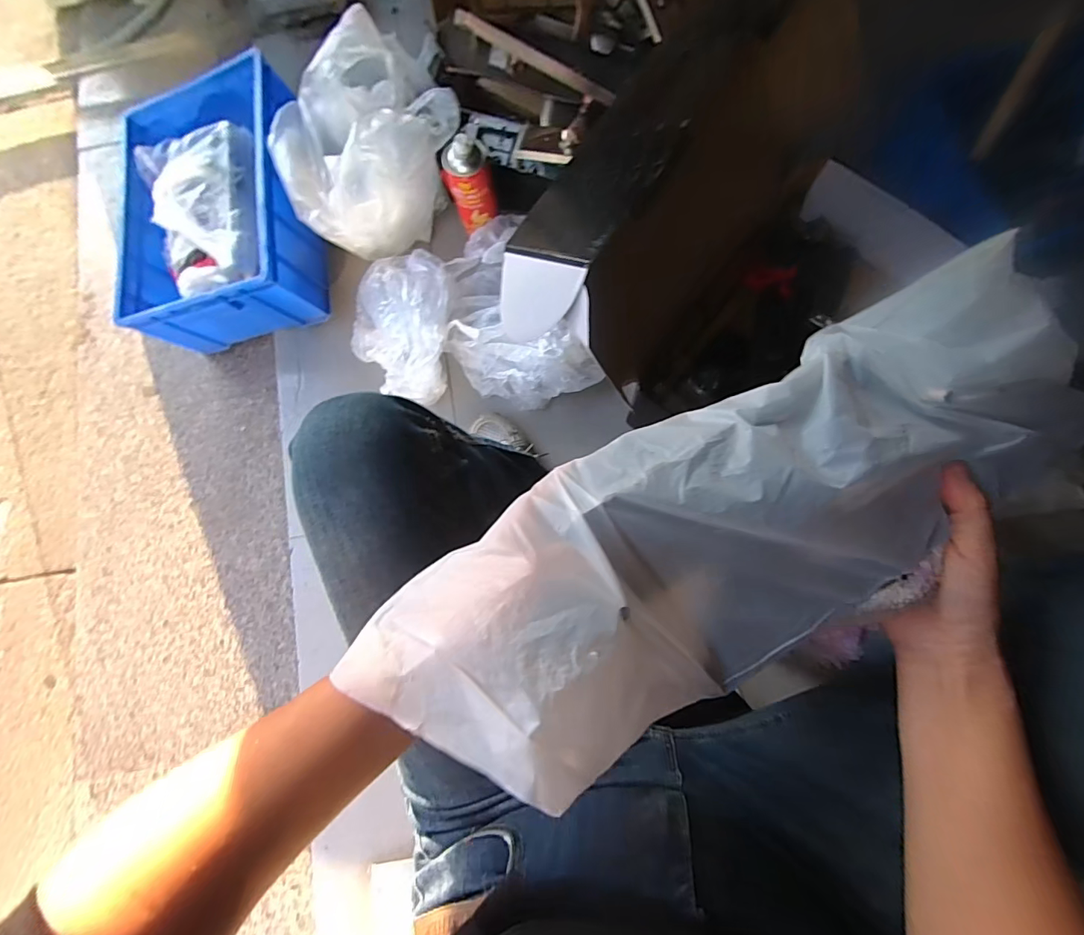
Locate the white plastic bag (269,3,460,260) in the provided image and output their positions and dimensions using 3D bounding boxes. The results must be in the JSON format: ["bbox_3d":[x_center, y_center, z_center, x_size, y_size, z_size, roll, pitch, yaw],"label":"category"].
[{"bbox_3d":[-0.282,-0.500,0.753,0.234,0.180,0.281,42,85,9],"label":"white plastic bag"}]

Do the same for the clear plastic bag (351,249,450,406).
[{"bbox_3d":[-0.229,-0.225,0.752,0.163,0.100,0.249,1,81,3],"label":"clear plastic bag"}]

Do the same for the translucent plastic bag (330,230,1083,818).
[{"bbox_3d":[0.111,0.034,0.247,0.405,0.081,0.150,-25,80,-12],"label":"translucent plastic bag"}]

